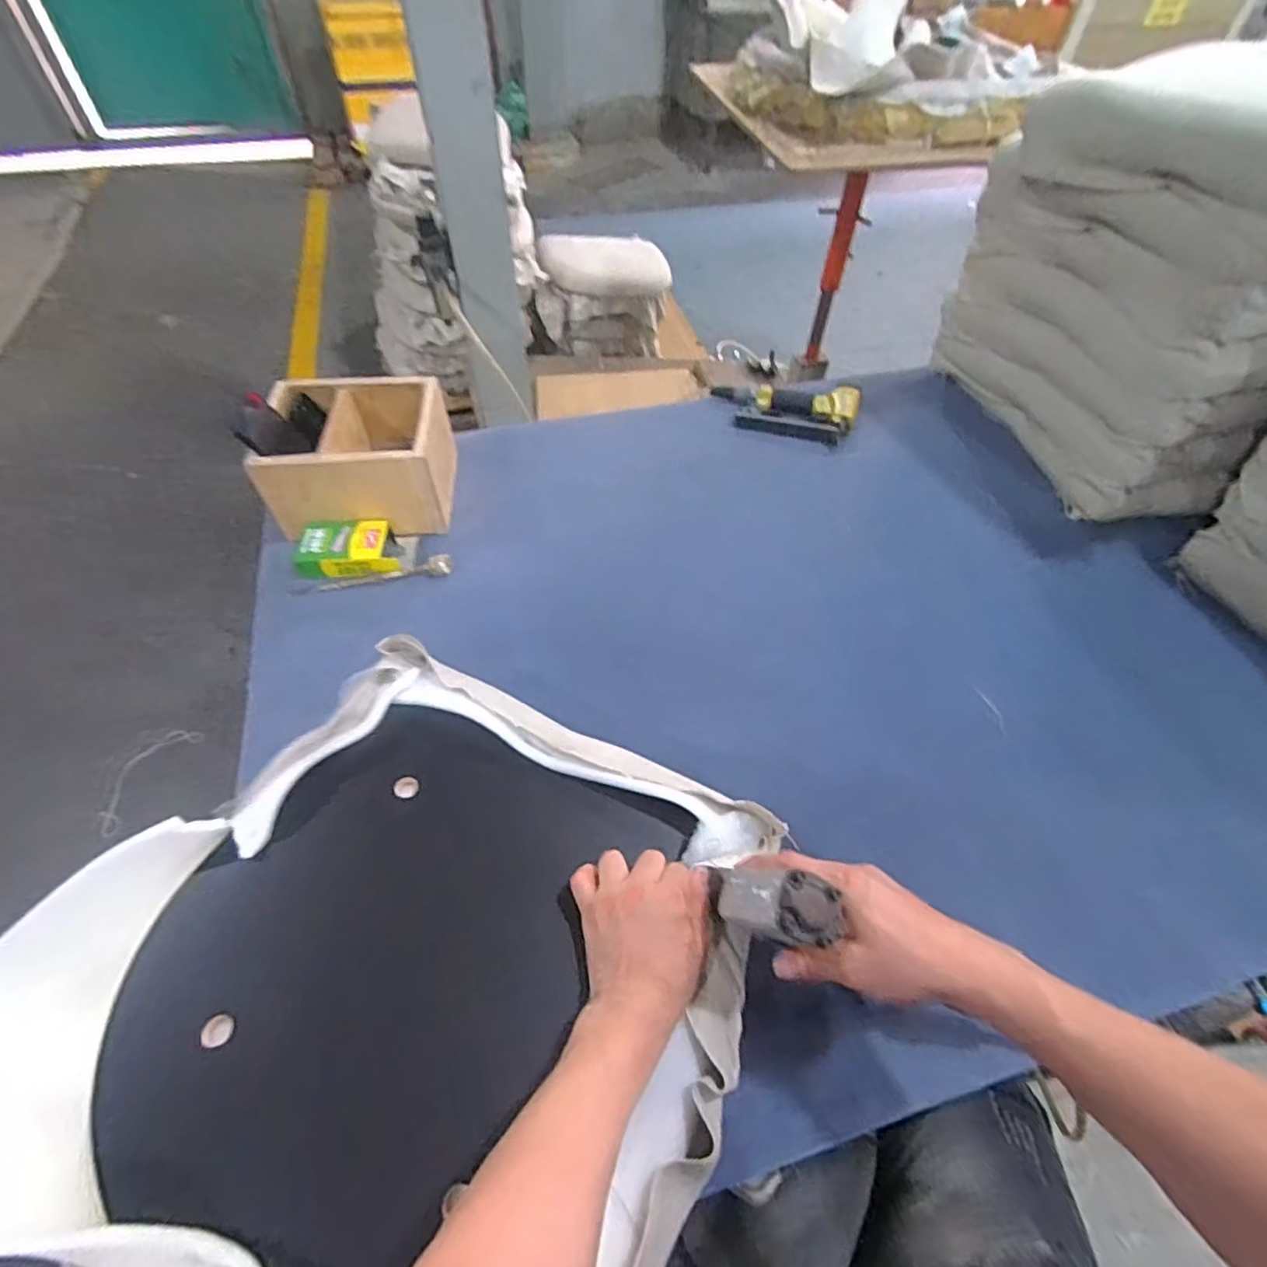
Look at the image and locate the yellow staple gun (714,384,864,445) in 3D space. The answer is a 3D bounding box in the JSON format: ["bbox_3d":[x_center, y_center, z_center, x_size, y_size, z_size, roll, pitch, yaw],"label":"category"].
[{"bbox_3d":[0.262,-0.396,1.083,0.243,0.044,0.120,13,54,8],"label":"yellow staple gun"}]

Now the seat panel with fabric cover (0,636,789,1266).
[{"bbox_3d":[-0.194,0.264,0.479,0.535,0.065,0.519,23,56,15],"label":"seat panel with fabric cover"}]

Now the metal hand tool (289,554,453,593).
[{"bbox_3d":[-0.338,-0.073,0.811,0.197,0.016,0.022,-13,54,-11],"label":"metal hand tool"}]

